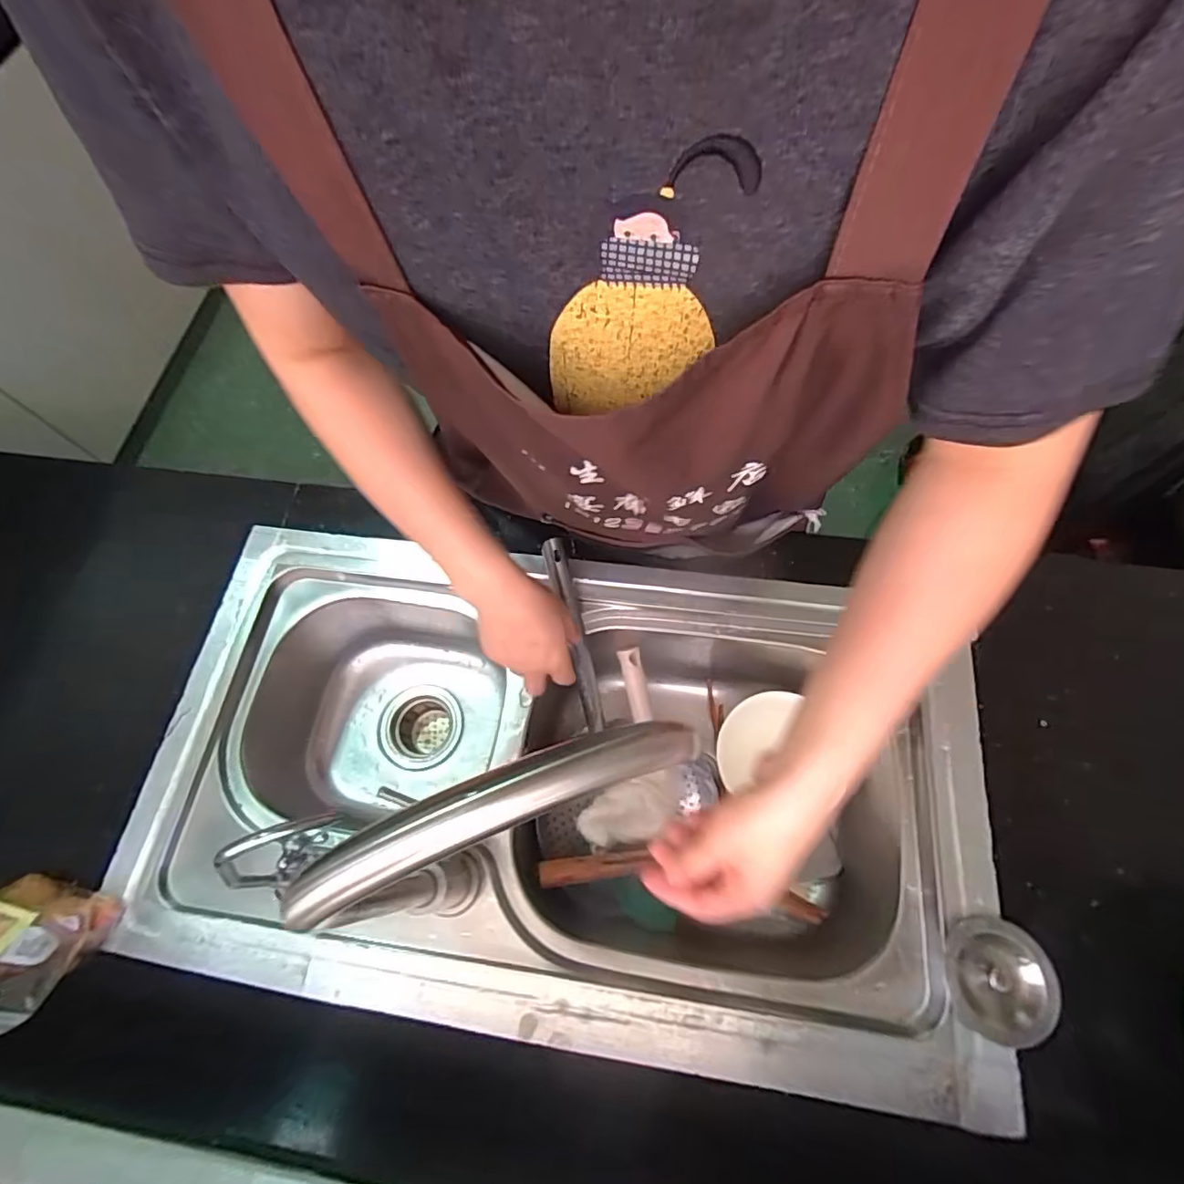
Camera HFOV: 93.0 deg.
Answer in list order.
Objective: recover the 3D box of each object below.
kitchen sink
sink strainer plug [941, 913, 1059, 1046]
[{"bbox_3d":[-0.030,0.210,0.633,0.788,0.218,0.424,6,67,5],"label":"kitchen sink"},{"bbox_3d":[0.332,0.314,0.455,0.074,0.026,0.084,11,68,7],"label":"sink strainer plug"}]

